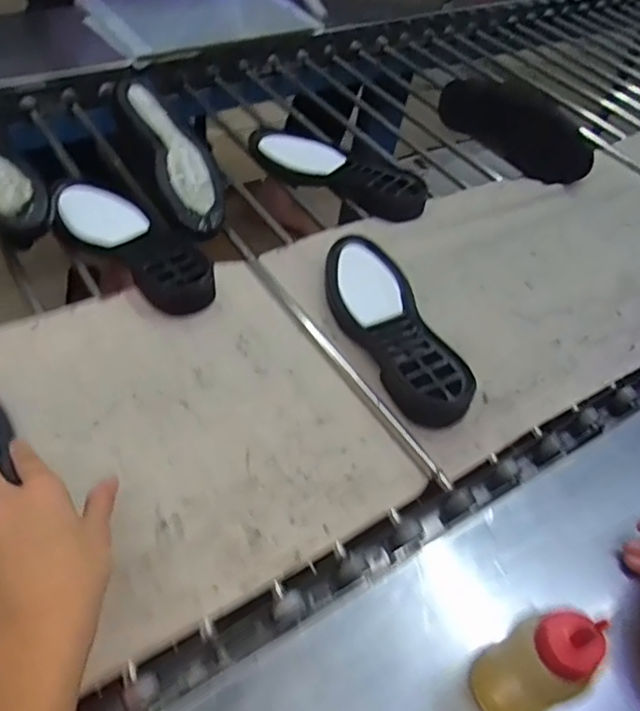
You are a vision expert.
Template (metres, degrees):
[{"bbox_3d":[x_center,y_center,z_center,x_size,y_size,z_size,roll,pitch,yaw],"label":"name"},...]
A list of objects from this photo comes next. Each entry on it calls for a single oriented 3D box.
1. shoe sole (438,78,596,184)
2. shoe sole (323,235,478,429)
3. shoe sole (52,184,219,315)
[{"bbox_3d":[0.281,-0.338,0.878,0.040,0.092,0.249,-11,45,-40],"label":"shoe sole"},{"bbox_3d":[0.071,-0.034,0.627,0.085,0.030,0.245,-13,54,-16],"label":"shoe sole"},{"bbox_3d":[-0.207,-0.126,0.671,0.233,0.029,0.081,35,56,21],"label":"shoe sole"}]

